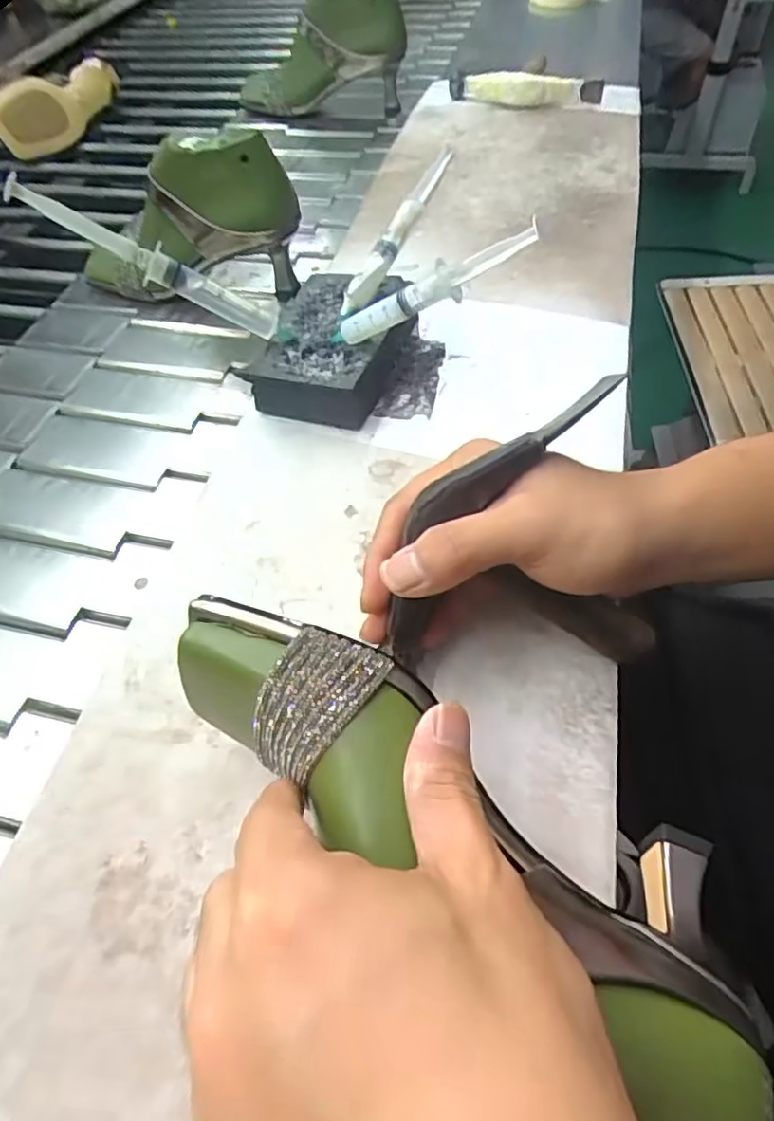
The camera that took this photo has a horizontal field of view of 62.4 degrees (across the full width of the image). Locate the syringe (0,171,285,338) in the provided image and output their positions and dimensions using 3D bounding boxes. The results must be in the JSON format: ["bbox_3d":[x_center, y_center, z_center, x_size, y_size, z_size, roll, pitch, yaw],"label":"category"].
[{"bbox_3d":[-0.139,-0.178,0.380,0.157,0.021,0.012,20,48,-27],"label":"syringe"}]

